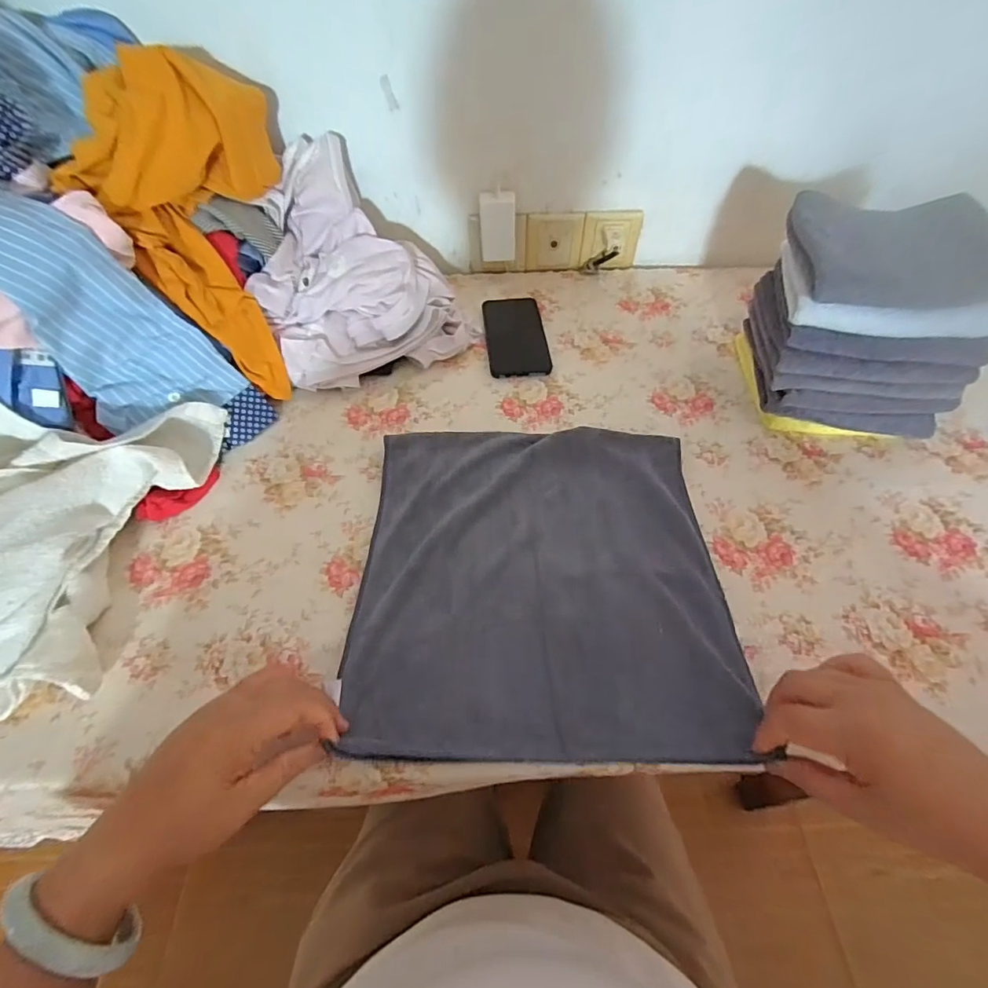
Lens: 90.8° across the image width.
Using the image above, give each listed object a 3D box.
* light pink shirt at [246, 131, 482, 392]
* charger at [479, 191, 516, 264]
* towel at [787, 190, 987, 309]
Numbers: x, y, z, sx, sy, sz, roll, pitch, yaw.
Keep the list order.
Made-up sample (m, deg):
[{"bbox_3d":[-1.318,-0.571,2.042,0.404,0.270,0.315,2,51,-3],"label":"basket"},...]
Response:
[{"bbox_3d":[-0.175,-0.295,0.625,0.245,0.168,0.260,-16,55,-11],"label":"light pink shirt"},{"bbox_3d":[0.006,-0.386,0.706,0.051,0.089,0.023,-4,54,-3],"label":"charger"},{"bbox_3d":[0.399,-0.244,0.470,0.194,0.030,0.138,2,69,7],"label":"towel"}]

